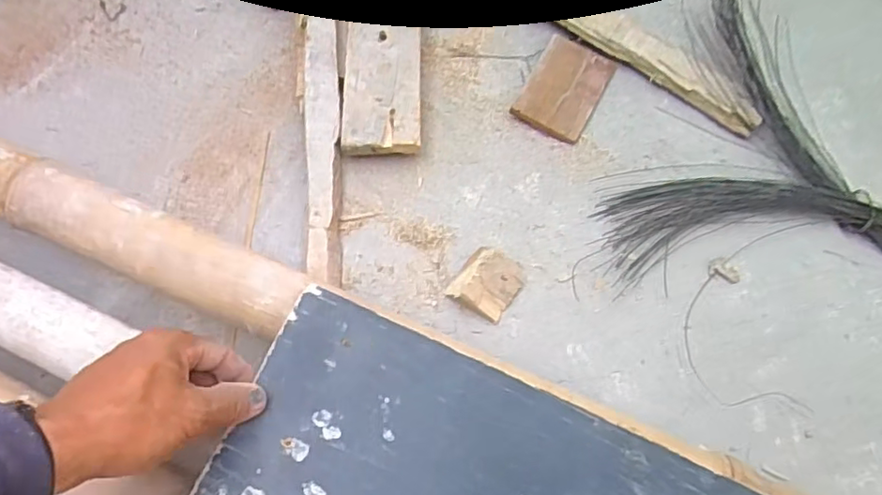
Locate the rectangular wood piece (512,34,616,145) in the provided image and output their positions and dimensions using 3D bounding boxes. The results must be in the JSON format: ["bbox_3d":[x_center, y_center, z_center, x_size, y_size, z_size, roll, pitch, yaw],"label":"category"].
[{"bbox_3d":[0.131,-0.171,0.670,0.076,0.019,0.111,28,70,8],"label":"rectangular wood piece"}]

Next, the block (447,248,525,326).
[{"bbox_3d":[0.046,0.031,0.584,0.054,0.033,0.064,35,71,11],"label":"block"}]

